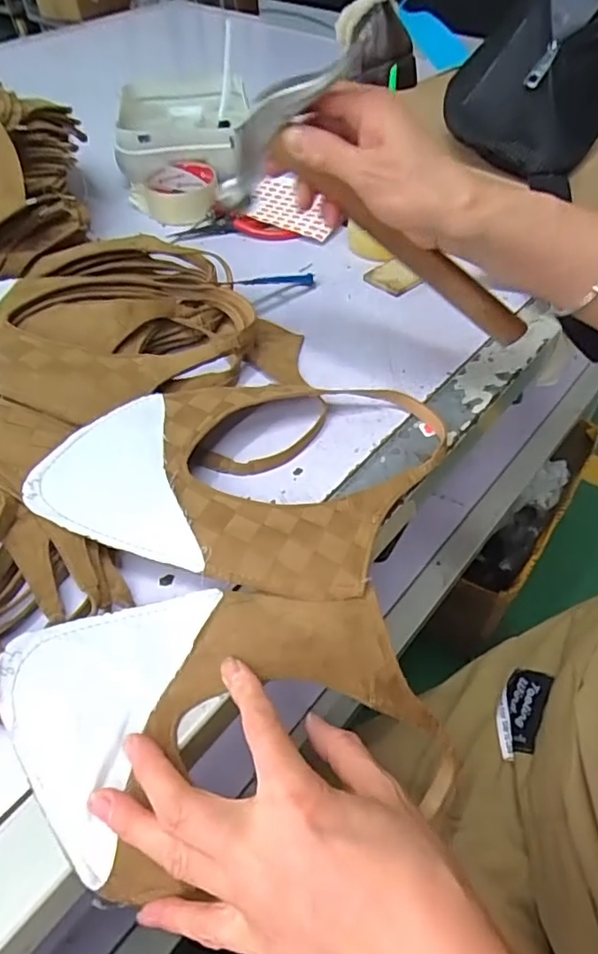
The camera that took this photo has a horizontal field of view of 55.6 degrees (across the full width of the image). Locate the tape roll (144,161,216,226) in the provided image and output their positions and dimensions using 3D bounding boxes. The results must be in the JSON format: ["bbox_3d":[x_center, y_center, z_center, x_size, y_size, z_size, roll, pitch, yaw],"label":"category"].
[{"bbox_3d":[-0.132,-0.320,0.636,0.080,0.031,0.083,-4,51,-2],"label":"tape roll"}]

